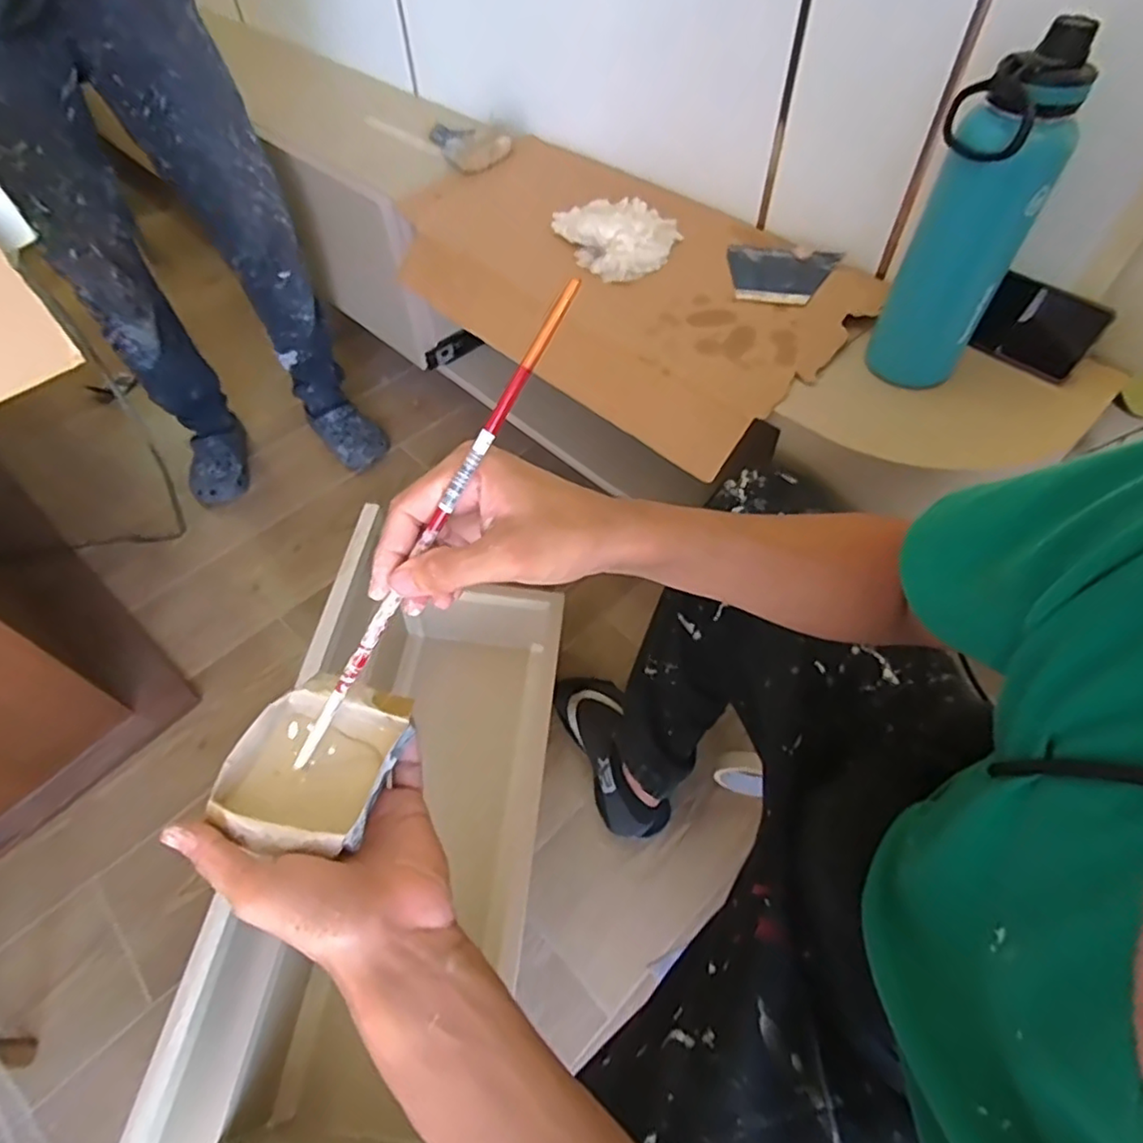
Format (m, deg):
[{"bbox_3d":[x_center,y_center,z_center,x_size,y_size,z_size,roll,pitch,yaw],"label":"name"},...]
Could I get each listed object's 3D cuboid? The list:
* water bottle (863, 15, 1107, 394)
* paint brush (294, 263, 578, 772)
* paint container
[{"bbox_3d":[0.347,-0.299,0.570,0.077,0.263,0.073,-12,55,-7],"label":"water bottle"},{"bbox_3d":[-0.075,-0.010,0.325,0.008,0.010,0.293,40,105,26],"label":"paint brush"},{"bbox_3d":[-0.145,0.108,0.366,0.082,0.031,0.096,13,56,11],"label":"paint container"}]

